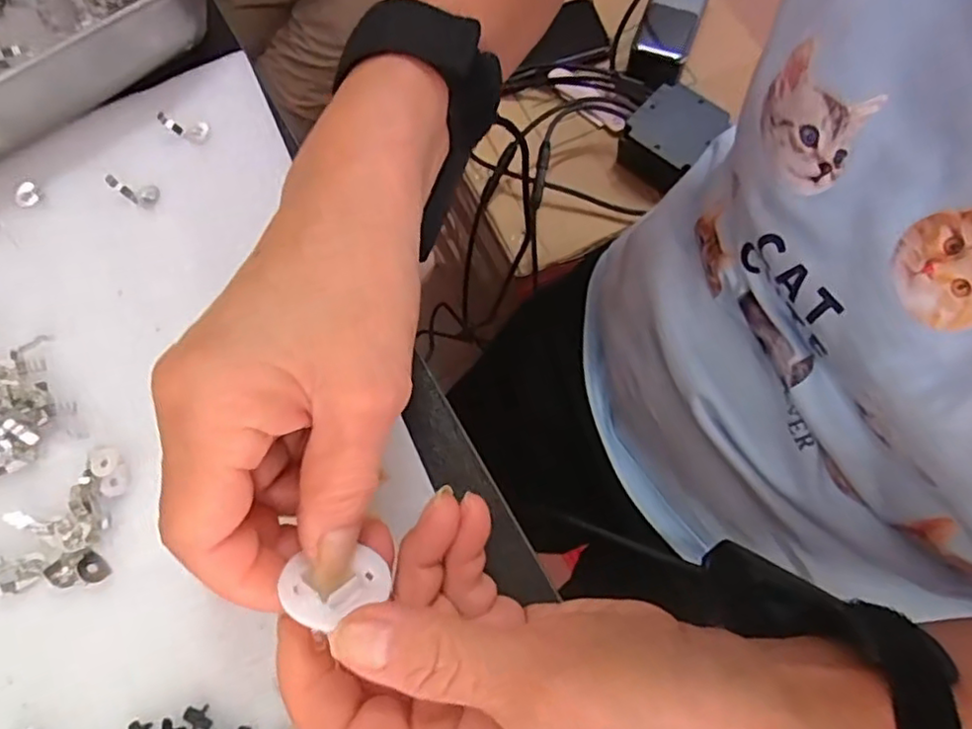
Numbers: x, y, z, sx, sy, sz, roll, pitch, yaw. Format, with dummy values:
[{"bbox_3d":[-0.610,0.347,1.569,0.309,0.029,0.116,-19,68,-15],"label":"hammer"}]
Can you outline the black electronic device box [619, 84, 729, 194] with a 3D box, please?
[{"bbox_3d":[0.167,-0.206,0.583,0.071,0.055,0.081,41,77,13],"label":"black electronic device box"}]

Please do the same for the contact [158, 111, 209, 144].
[{"bbox_3d":[-0.146,-0.115,0.305,0.023,0.006,0.011,15,70,-19],"label":"contact"}]

